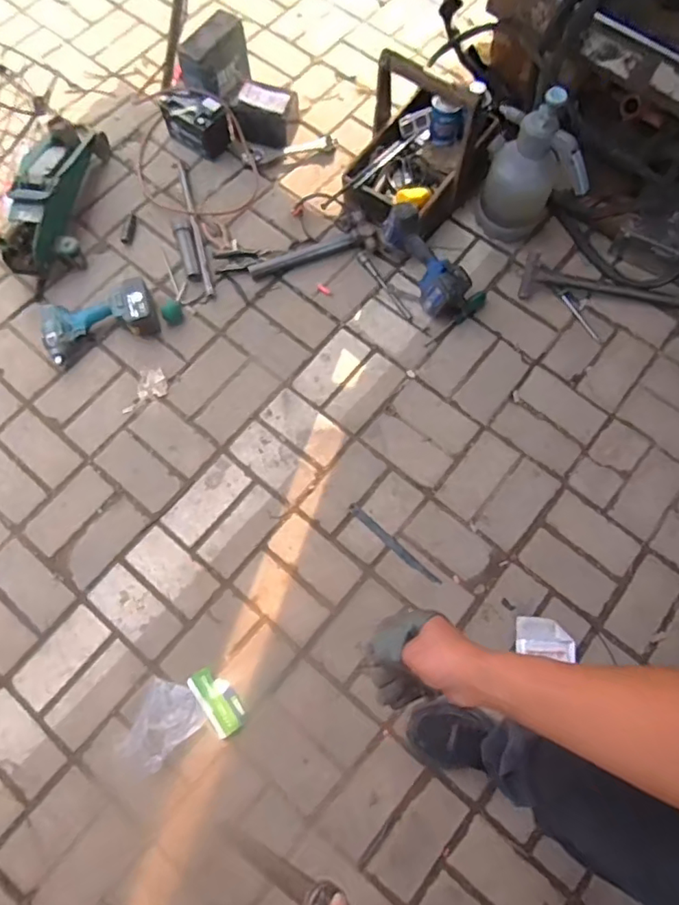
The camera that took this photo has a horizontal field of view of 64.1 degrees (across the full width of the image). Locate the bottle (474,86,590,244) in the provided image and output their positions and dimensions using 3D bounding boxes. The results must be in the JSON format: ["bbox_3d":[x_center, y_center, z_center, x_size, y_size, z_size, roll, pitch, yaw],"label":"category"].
[{"bbox_3d":[0.427,-0.630,1.168,0.201,0.274,0.161,7,73,1],"label":"bottle"}]

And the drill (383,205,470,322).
[{"bbox_3d":[0.191,-0.426,1.211,0.079,0.140,0.263,-31,76,-10],"label":"drill"}]

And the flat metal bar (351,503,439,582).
[{"bbox_3d":[0.109,0.186,1.094,0.229,0.008,0.021,42,77,11],"label":"flat metal bar"}]

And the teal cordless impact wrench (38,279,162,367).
[{"bbox_3d":[-0.537,-0.296,1.208,0.249,0.072,0.129,-22,75,-7],"label":"teal cordless impact wrench"}]

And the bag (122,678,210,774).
[{"bbox_3d":[-0.327,0.494,0.993,0.142,0.017,0.114,-42,78,-12],"label":"bag"}]

